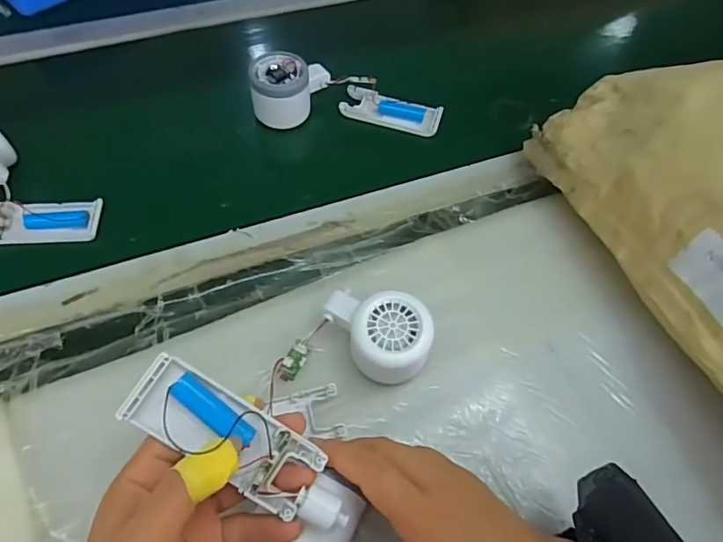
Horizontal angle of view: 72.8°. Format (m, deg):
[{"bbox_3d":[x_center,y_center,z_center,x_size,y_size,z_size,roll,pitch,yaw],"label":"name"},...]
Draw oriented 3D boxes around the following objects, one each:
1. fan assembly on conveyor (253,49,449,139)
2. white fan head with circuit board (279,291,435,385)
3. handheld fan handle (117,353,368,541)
[{"bbox_3d":[-0.013,-0.182,0.505,0.190,0.055,0.055,3,60,-2],"label":"fan assembly on conveyor"},{"bbox_3d":[-0.003,0.049,0.359,0.102,0.052,0.058,8,60,1],"label":"white fan head with circuit board"},{"bbox_3d":[-0.057,0.099,0.259,0.140,0.027,0.043,41,63,-6],"label":"handheld fan handle"}]

